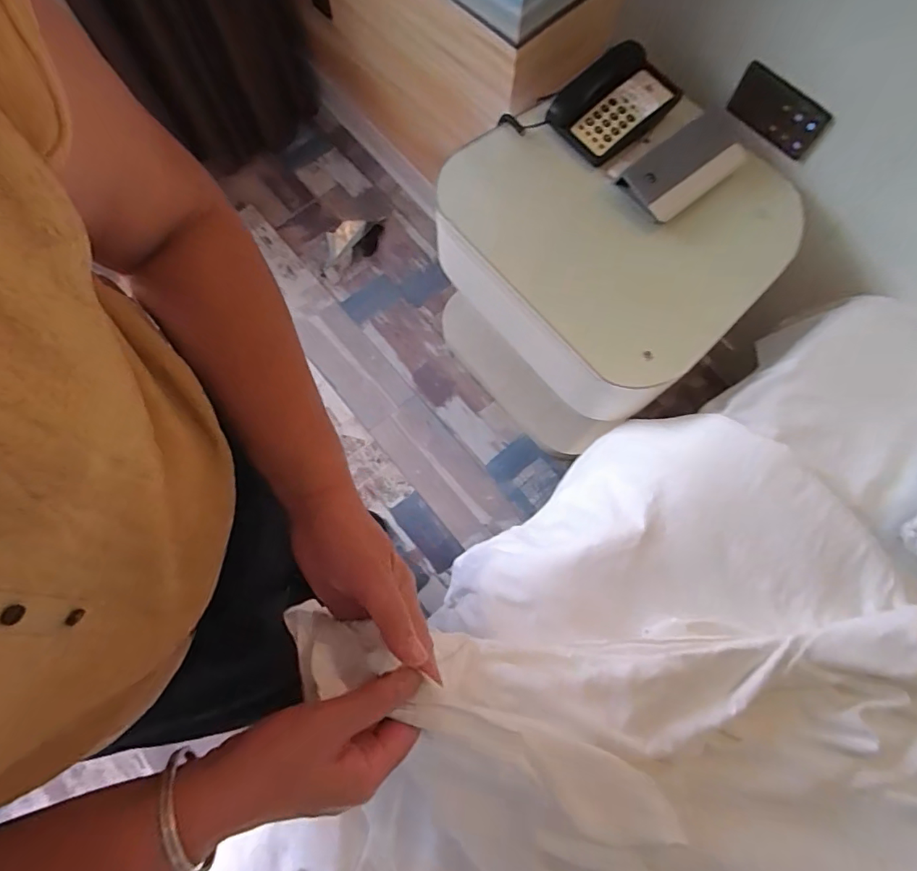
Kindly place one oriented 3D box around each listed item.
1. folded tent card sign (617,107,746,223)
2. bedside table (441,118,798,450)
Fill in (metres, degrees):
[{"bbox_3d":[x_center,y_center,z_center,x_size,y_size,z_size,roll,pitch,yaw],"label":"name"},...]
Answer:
[{"bbox_3d":[0.427,-0.508,0.910,0.244,0.041,0.129,-39,77,-12],"label":"folded tent card sign"},{"bbox_3d":[0.283,-0.349,1.170,0.530,0.600,0.640,-39,77,-12],"label":"bedside table"}]

